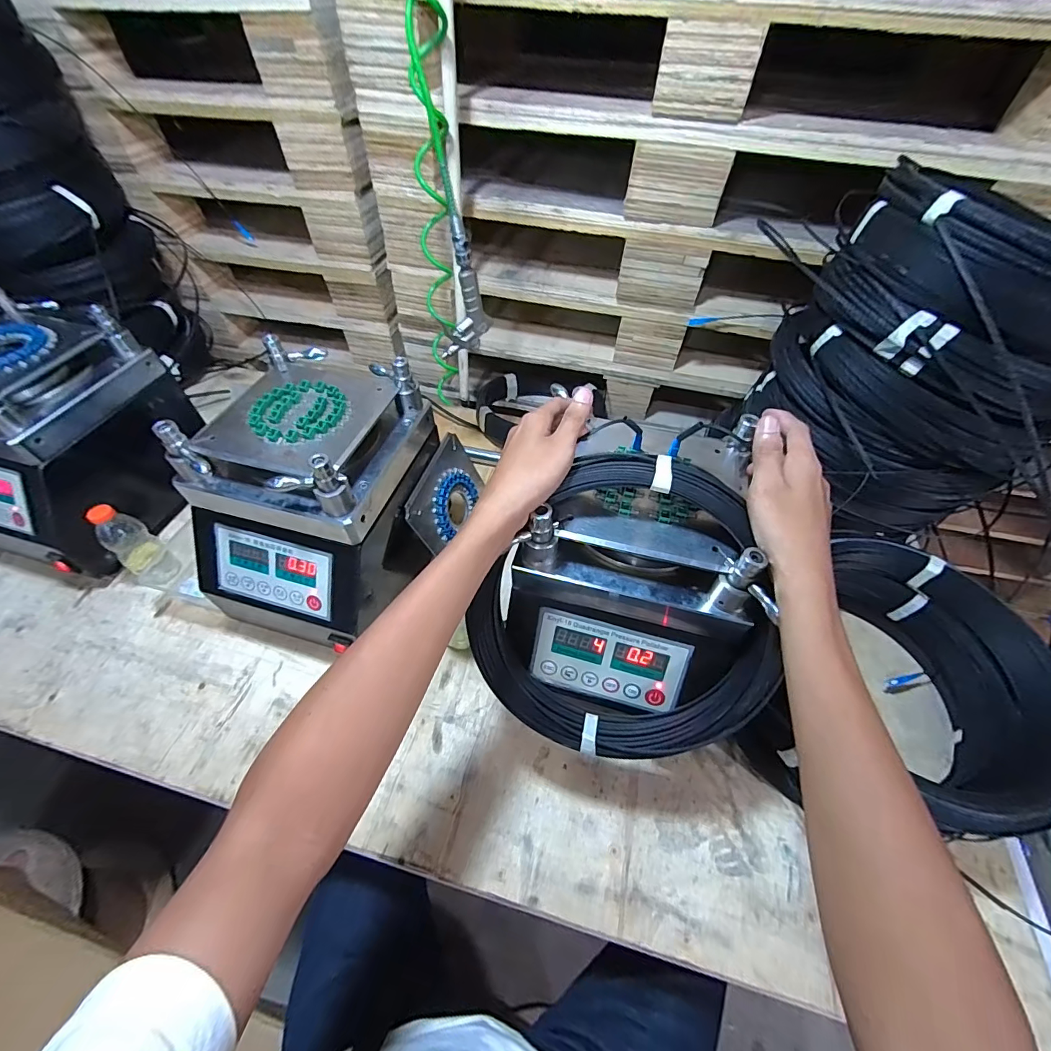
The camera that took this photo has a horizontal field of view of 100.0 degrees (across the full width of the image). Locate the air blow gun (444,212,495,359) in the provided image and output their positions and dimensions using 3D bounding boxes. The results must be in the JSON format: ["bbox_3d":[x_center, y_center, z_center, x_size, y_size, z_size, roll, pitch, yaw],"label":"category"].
[{"bbox_3d":[-0.088,-0.326,0.624,0.033,0.164,0.079,25,57,18],"label":"air blow gun"}]

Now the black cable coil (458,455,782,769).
[{"bbox_3d":[0.107,0.086,0.413,0.301,0.288,0.048,20,14,7],"label":"black cable coil"}]

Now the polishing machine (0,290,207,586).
[{"bbox_3d":[-0.687,-0.127,0.649,0.261,0.281,0.309,4,53,3],"label":"polishing machine"}]

